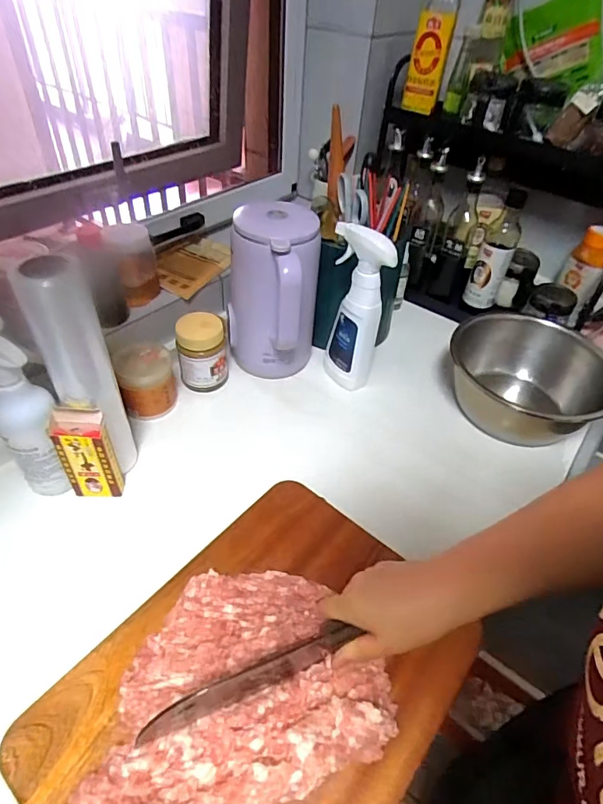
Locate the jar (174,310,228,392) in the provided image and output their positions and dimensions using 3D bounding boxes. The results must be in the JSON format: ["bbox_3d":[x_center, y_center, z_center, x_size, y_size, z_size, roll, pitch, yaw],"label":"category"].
[{"bbox_3d":[-0.157,-0.080,0.752,0.081,0.109,0.068,-10,46,-15],"label":"jar"}]

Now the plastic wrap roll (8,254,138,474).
[{"bbox_3d":[-0.252,-0.025,0.548,0.066,0.281,0.059,-7,46,-12],"label":"plastic wrap roll"}]

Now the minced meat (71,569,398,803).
[{"bbox_3d":[-0.065,0.258,0.436,0.267,0.036,0.195,-11,47,-16],"label":"minced meat"}]

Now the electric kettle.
[{"bbox_3d":[-0.047,-0.155,0.733,0.133,0.261,0.129,1,44,-4],"label":"electric kettle"}]

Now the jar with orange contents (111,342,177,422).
[{"bbox_3d":[-0.234,-0.037,0.706,0.078,0.102,0.082,3,44,-3],"label":"jar with orange contents"}]

